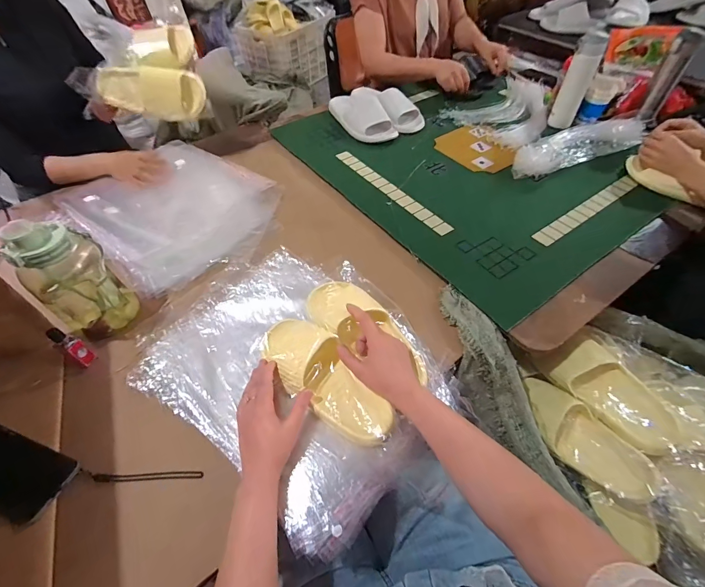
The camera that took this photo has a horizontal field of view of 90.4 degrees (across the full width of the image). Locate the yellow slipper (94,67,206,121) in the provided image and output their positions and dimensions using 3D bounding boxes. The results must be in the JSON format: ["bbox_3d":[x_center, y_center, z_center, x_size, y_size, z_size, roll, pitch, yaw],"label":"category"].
[{"bbox_3d":[-0.480,-0.480,0.837,0.251,0.103,0.059,-6,53,-2],"label":"yellow slipper"}]

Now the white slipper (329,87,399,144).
[{"bbox_3d":[0.028,-0.527,1.027,0.121,0.066,0.255,-23,54,-16],"label":"white slipper"}]

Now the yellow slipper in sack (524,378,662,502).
[{"bbox_3d":[0.377,0.237,0.590,0.062,0.089,0.231,15,23,-45],"label":"yellow slipper in sack"}]

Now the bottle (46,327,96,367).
[{"bbox_3d":[-0.434,0.084,0.548,0.029,0.088,0.024,28,57,22],"label":"bottle"}]

